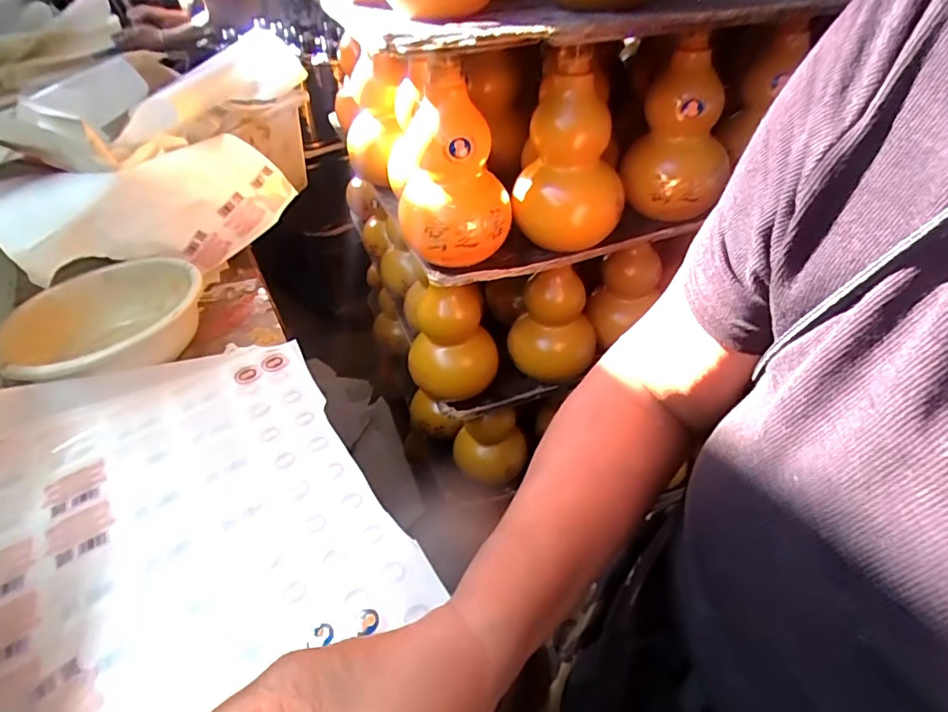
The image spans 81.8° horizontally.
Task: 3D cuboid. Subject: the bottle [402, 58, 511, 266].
[{"bbox_3d":[-0.019,-0.167,0.479,0.097,0.148,0.095,-1,40,2],"label":"bottle"}]

